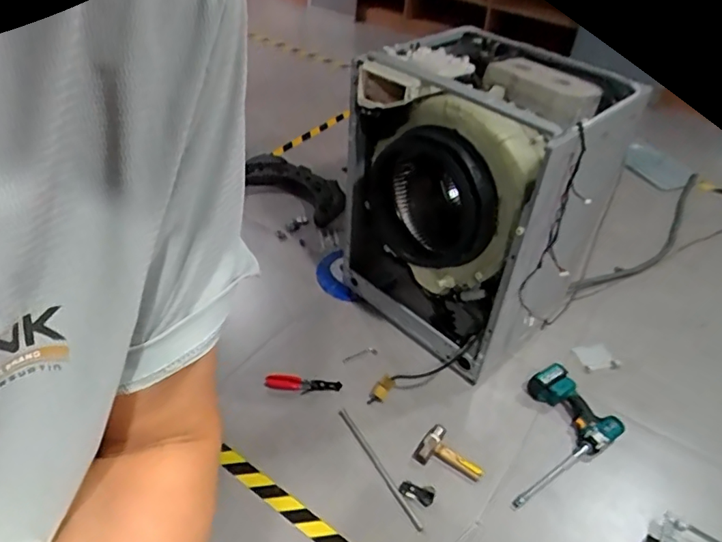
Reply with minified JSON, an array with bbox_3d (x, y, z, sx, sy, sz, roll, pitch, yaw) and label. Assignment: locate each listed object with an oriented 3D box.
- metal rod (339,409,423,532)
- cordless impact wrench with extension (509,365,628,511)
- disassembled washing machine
[{"bbox_3d":[0.047,0.520,1.403,0.022,0.014,0.385,-21,48,-25],"label":"metal rod"},{"bbox_3d":[0.497,0.435,1.450,0.380,0.097,0.263,-22,48,-26],"label":"cordless impact wrench with extension"},{"bbox_3d":[0.326,-0.193,1.622,0.691,0.822,0.531,32,49,27],"label":"disassembled washing machine"}]

